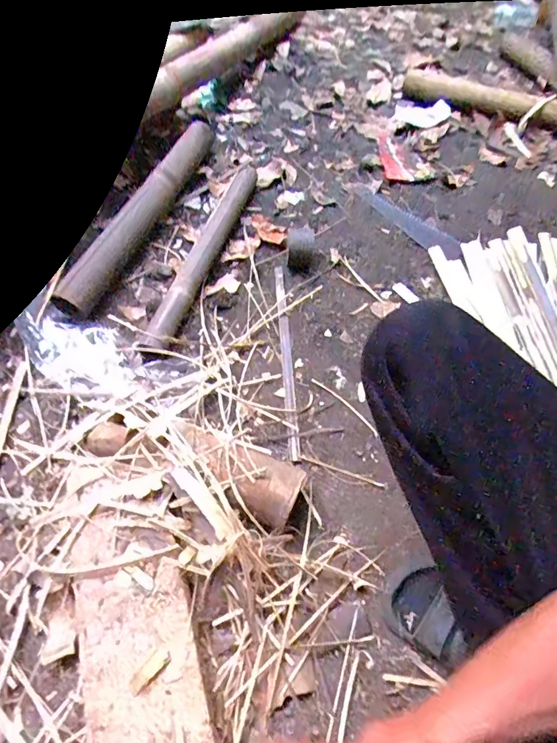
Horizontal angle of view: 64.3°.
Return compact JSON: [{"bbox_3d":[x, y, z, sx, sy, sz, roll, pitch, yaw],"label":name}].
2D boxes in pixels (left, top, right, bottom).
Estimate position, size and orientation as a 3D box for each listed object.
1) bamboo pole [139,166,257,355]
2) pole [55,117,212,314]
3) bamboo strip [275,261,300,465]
[{"bbox_3d":[-0.141,-0.242,0.856,0.061,0.036,0.534,15,58,5],"label":"bamboo pole"},{"bbox_3d":[-0.264,-0.328,0.879,0.067,0.055,0.567,17,58,6],"label":"pole"},{"bbox_3d":[0.014,-0.037,0.749,0.018,0.005,0.381,-1,58,-5],"label":"bamboo strip"}]

